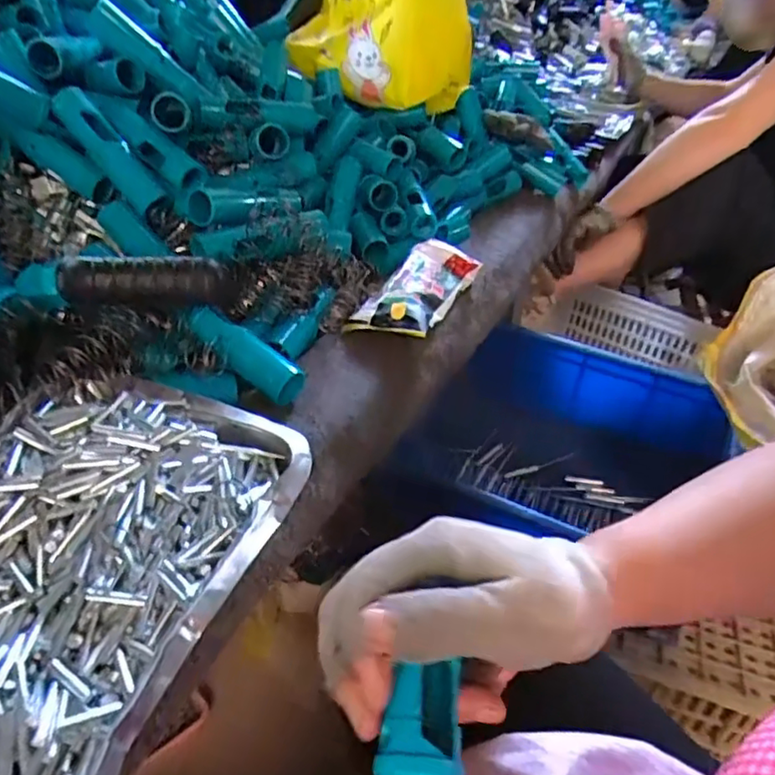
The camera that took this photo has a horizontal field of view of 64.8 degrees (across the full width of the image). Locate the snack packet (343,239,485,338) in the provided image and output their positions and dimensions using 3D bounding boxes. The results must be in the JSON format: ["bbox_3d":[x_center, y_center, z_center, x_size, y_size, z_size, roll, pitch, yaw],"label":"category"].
[{"bbox_3d":[0.030,-0.092,0.567,0.065,0.023,0.167,18,38,16],"label":"snack packet"}]

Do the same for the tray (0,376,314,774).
[{"bbox_3d":[-0.160,0.081,0.287,0.175,0.037,0.248,14,37,10],"label":"tray"}]

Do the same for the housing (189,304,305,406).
[{"bbox_3d":[-0.101,-0.025,0.435,0.093,0.023,0.024,37,43,8],"label":"housing"}]

